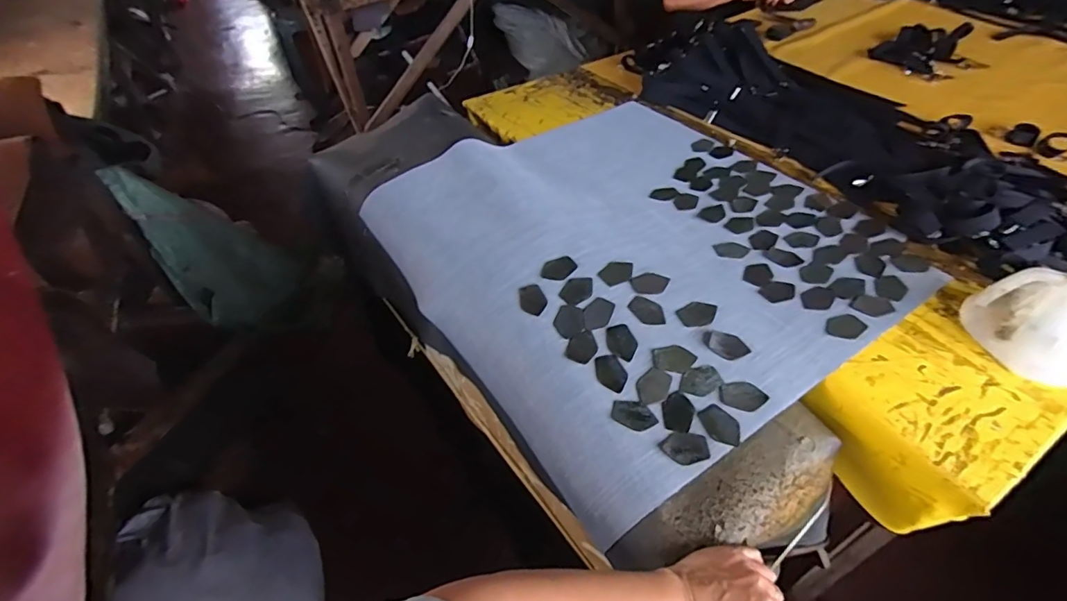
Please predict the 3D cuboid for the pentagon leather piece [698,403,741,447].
[{"bbox_3d":[0.224,0.149,0.580,0.037,0.004,0.053,-33,53,-21],"label":"pentagon leather piece"}]

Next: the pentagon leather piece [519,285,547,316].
[{"bbox_3d":[-0.002,-0.001,0.696,0.036,0.004,0.052,-19,57,-8],"label":"pentagon leather piece"}]

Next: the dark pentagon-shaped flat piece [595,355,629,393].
[{"bbox_3d":[0.101,0.095,0.629,0.037,0.005,0.053,-10,48,-3],"label":"dark pentagon-shaped flat piece"}]

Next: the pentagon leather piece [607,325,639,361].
[{"bbox_3d":[0.120,0.058,0.655,0.037,0.009,0.051,-19,49,-11],"label":"pentagon leather piece"}]

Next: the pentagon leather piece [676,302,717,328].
[{"bbox_3d":[0.228,0.018,0.671,0.055,0.004,0.039,-14,48,-6],"label":"pentagon leather piece"}]

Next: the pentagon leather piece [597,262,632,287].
[{"bbox_3d":[0.123,-0.042,0.715,0.039,0.004,0.054,31,58,29],"label":"pentagon leather piece"}]

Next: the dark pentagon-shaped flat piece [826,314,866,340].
[{"bbox_3d":[0.423,0.035,0.657,0.050,0.004,0.038,-28,51,-18],"label":"dark pentagon-shaped flat piece"}]

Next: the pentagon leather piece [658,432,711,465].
[{"bbox_3d":[0.177,0.173,0.568,0.054,0.005,0.037,1,48,7],"label":"pentagon leather piece"}]

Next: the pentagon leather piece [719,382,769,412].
[{"bbox_3d":[0.259,0.118,0.599,0.054,0.004,0.036,10,61,14],"label":"pentagon leather piece"}]

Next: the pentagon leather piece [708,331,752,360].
[{"bbox_3d":[0.256,0.060,0.635,0.049,0.006,0.037,21,54,23],"label":"pentagon leather piece"}]

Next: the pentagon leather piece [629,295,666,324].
[{"bbox_3d":[0.160,0.015,0.678,0.053,0.004,0.037,32,63,21],"label":"pentagon leather piece"}]

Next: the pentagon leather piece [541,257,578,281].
[{"bbox_3d":[0.037,-0.047,0.724,0.052,0.004,0.038,-33,61,-15],"label":"pentagon leather piece"}]

